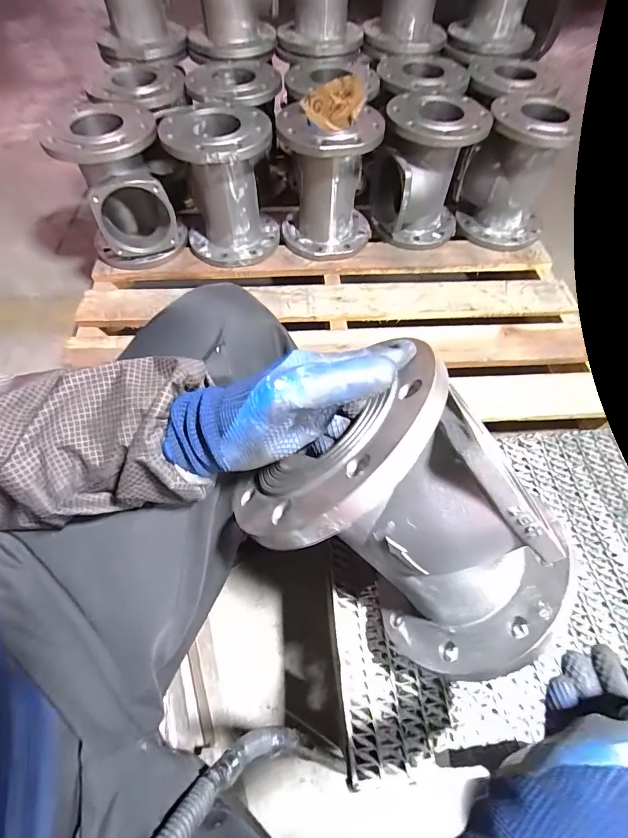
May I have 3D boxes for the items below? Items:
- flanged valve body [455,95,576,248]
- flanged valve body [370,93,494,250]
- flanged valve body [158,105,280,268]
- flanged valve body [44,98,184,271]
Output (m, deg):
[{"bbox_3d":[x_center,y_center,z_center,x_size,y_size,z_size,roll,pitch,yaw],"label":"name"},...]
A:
[{"bbox_3d":[0.446,-0.545,0.884,0.163,0.259,0.181,-18,61,-11],"label":"flanged valve body"},{"bbox_3d":[0.244,-0.539,0.877,0.206,0.251,0.181,14,60,7],"label":"flanged valve body"},{"bbox_3d":[-0.190,-0.493,0.848,0.202,0.253,0.177,-12,60,-8],"label":"flanged valve body"},{"bbox_3d":[-0.416,-0.496,0.846,0.192,0.253,0.185,-10,60,-7],"label":"flanged valve body"}]

